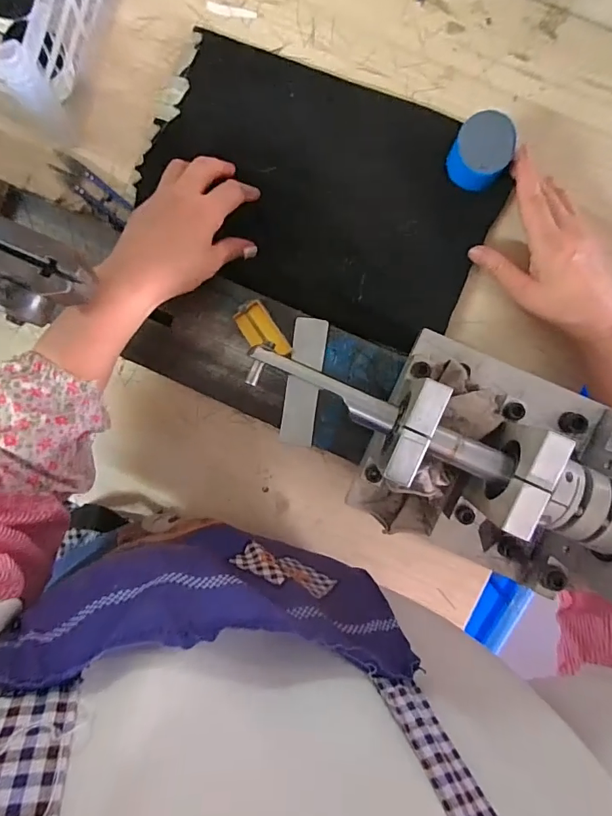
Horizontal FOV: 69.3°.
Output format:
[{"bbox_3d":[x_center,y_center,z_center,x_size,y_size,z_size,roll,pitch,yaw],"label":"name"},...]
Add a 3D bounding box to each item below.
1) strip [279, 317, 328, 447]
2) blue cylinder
[{"bbox_3d":[-0.002,-0.022,0.381,0.028,0.004,0.107,8,95,5],"label":"strip"},{"bbox_3d":[0.148,-0.216,0.381,0.046,0.051,0.049,20,94,4],"label":"blue cylinder"}]

